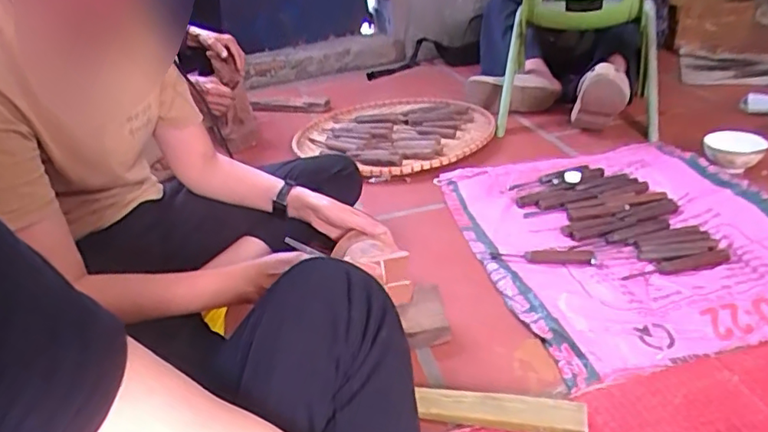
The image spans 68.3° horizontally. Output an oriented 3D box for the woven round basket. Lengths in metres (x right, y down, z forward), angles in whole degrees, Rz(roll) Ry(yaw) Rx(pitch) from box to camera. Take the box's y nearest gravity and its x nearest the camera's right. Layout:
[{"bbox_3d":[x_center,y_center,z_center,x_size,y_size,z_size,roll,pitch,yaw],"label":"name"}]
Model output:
[{"bbox_3d":[0.020,-0.210,1.424,0.493,0.046,0.435,12,34,33],"label":"woven round basket"}]

